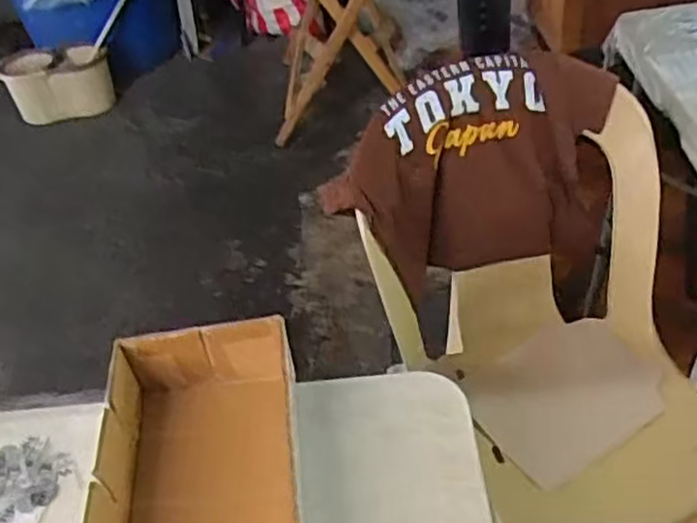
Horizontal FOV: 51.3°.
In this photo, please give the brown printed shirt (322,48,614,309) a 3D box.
[{"bbox_3d":[0.172,-0.114,1.051,0.413,0.294,0.146,-19,44,-14],"label":"brown printed shirt"}]

